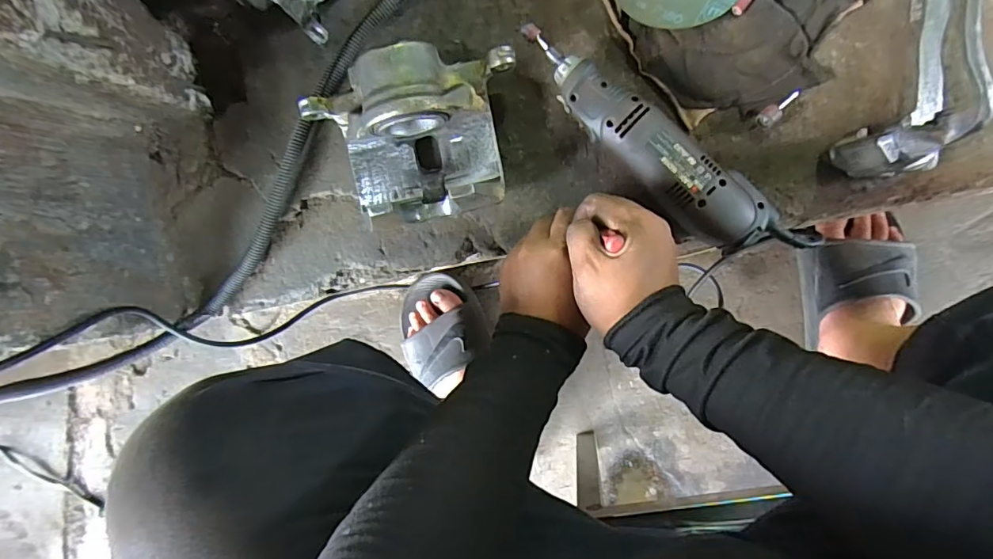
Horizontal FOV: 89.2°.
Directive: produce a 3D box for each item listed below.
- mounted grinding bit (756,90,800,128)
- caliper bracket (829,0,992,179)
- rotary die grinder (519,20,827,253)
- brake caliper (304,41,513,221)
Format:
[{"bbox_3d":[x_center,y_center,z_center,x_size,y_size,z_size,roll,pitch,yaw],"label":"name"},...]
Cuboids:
[{"bbox_3d":[0.224,-0.136,0.399,0.039,0.014,0.014,-39,88,-7],"label":"mounted grinding bit"},{"bbox_3d":[0.294,-0.168,0.352,0.071,0.076,0.185,2,94,7],"label":"caliper bracket"},{"bbox_3d":[0.118,-0.105,0.397,0.260,0.044,0.058,41,97,3],"label":"rotary die grinder"},{"bbox_3d":[-0.063,-0.110,0.402,0.169,0.079,0.123,-12,92,8],"label":"brake caliper"}]

